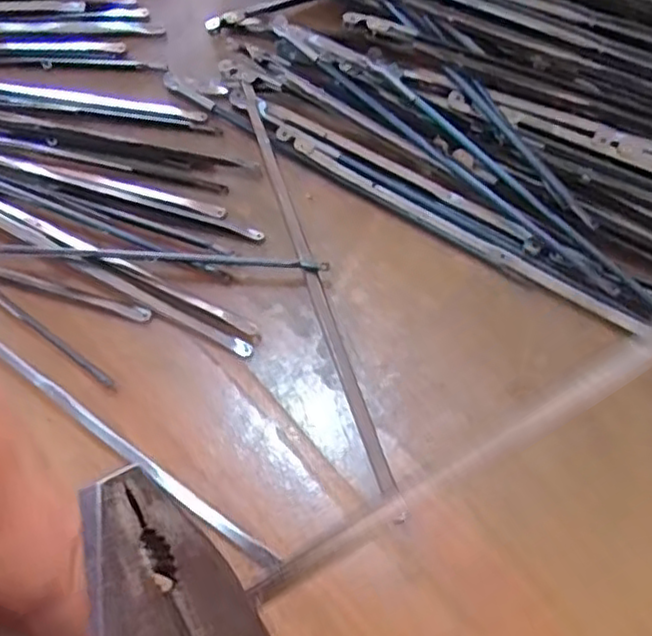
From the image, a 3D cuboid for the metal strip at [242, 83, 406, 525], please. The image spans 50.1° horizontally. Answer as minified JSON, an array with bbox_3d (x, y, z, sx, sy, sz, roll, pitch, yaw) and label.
[{"bbox_3d":[-0.005,-0.015,0.250,0.005,0.009,0.178,-17,65,-6],"label":"metal strip"}]

